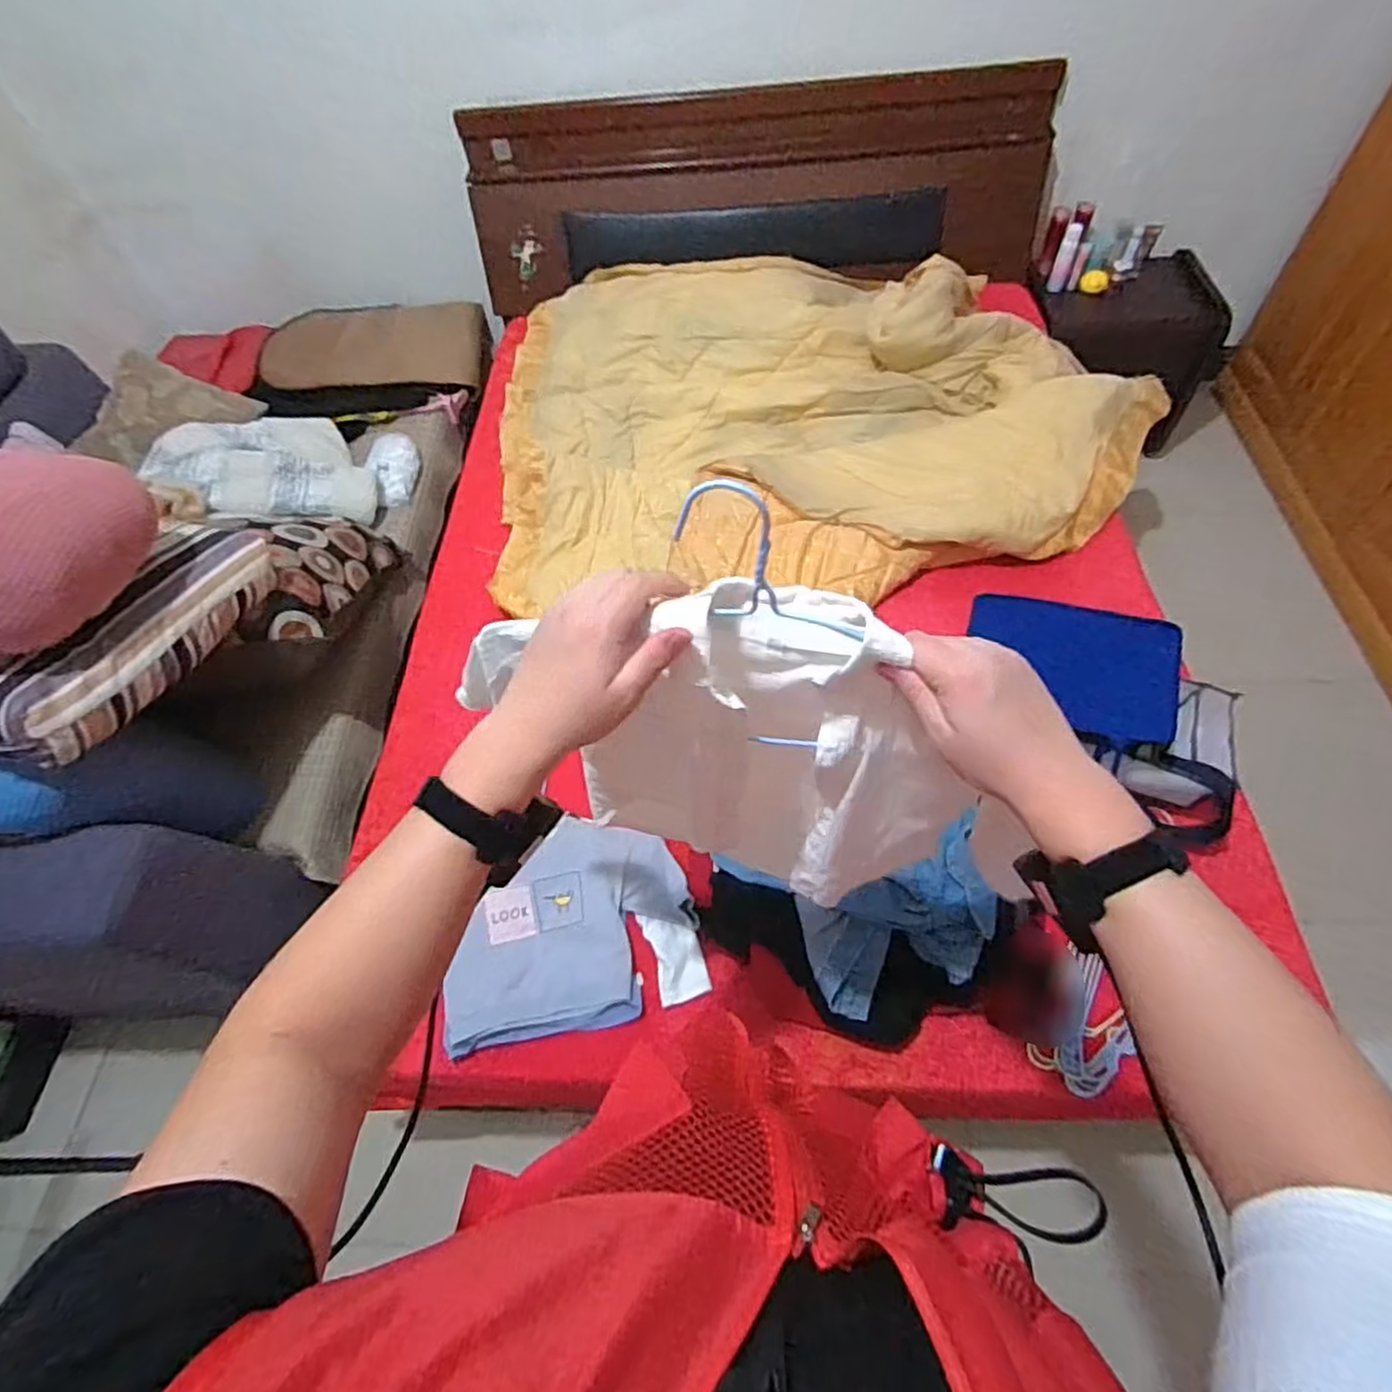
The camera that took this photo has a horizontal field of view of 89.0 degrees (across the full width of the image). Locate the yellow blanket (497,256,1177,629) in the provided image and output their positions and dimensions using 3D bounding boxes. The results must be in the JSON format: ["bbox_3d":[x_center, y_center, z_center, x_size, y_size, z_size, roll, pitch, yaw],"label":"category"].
[{"bbox_3d":[0.232,-0.747,1.689,1.411,0.182,1.177,-5,58,2],"label":"yellow blanket"}]

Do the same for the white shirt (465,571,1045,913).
[{"bbox_3d":[0.024,0.034,0.609,0.329,0.333,0.105,14,60,13],"label":"white shirt"}]

